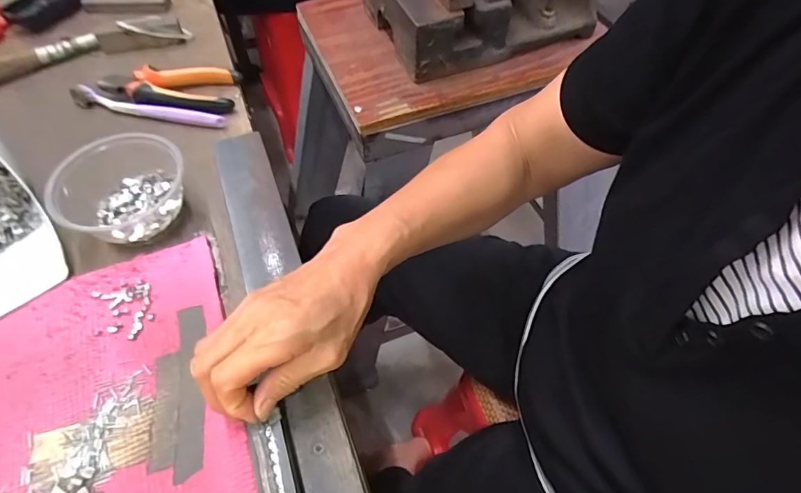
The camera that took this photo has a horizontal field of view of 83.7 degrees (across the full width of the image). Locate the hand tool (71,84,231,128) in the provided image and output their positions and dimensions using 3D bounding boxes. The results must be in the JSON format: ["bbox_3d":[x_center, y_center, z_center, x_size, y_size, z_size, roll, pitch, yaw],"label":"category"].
[{"bbox_3d":[-0.280,-0.151,0.490,0.184,0.018,0.020,14,57,7],"label":"hand tool"}]

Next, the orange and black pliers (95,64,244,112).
[{"bbox_3d":[-0.259,-0.170,0.499,0.145,0.025,0.068,-1,57,-3],"label":"orange and black pliers"}]

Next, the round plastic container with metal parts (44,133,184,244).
[{"bbox_3d":[-0.247,-0.053,0.399,0.099,0.046,0.092,1,56,-2],"label":"round plastic container with metal parts"}]

